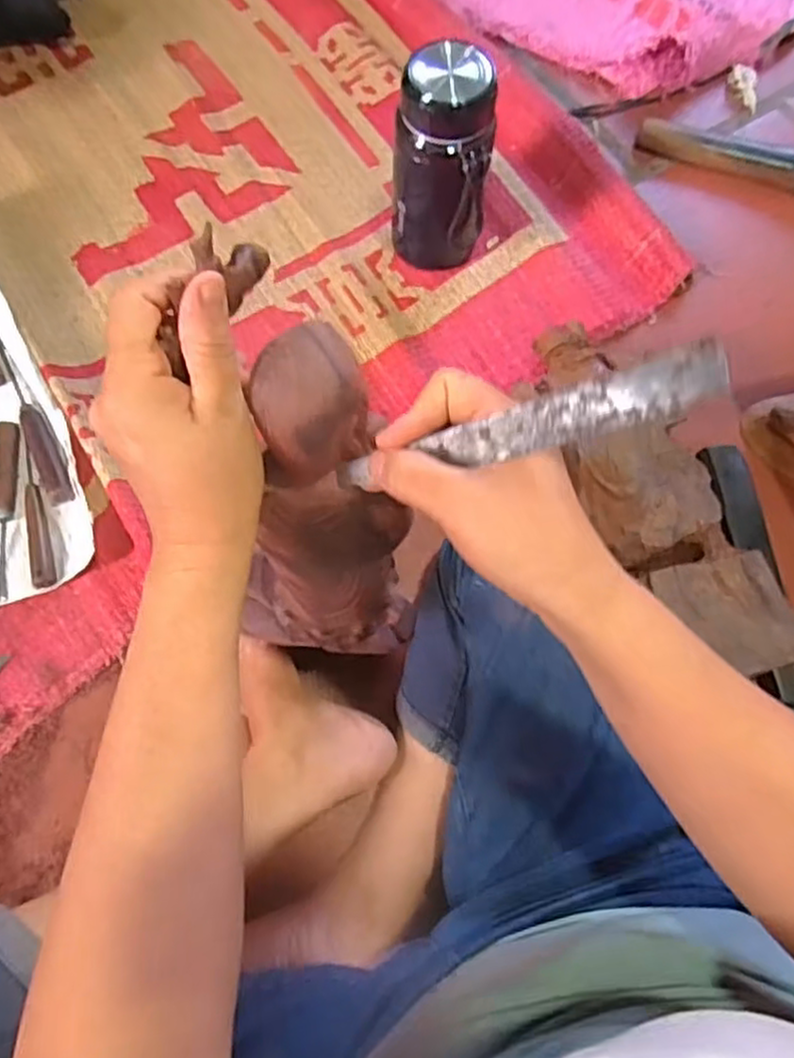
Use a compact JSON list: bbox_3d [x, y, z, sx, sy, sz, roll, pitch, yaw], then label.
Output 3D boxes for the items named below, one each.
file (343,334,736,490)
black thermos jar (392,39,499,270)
[{"bbox_3d":[0.047,-0.039,0.295,0.172,0.004,0.022,-15,95,32],"label":"file"},{"bbox_3d":[0.046,-0.363,0.711,0.098,0.214,0.081,7,71,2],"label":"black thermos jar"}]

